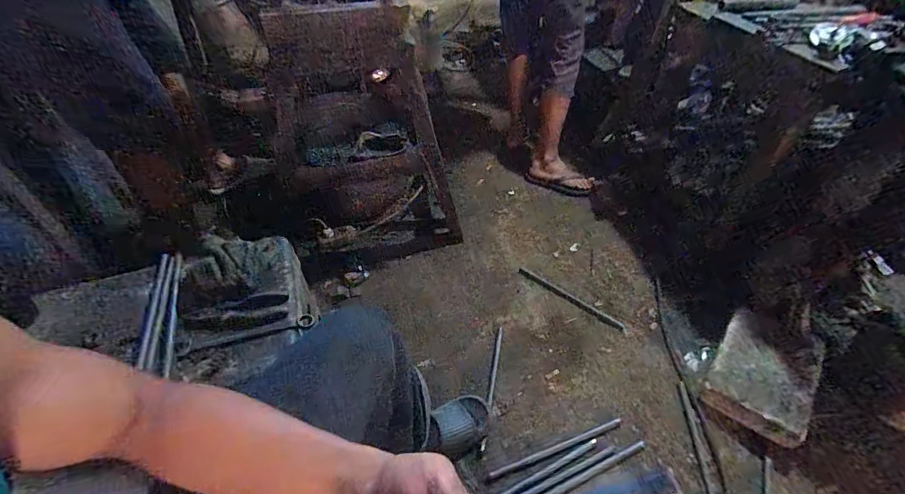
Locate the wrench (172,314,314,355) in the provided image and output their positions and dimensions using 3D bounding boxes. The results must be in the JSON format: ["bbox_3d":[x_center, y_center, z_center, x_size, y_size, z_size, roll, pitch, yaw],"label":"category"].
[{"bbox_3d":[-0.346,0.145,0.678,0.223,0.015,0.028,-9,45,-10],"label":"wrench"}]

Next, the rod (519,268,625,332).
[{"bbox_3d":[0.352,0.151,1.212,0.338,0.014,0.027,30,54,25],"label":"rod"}]

